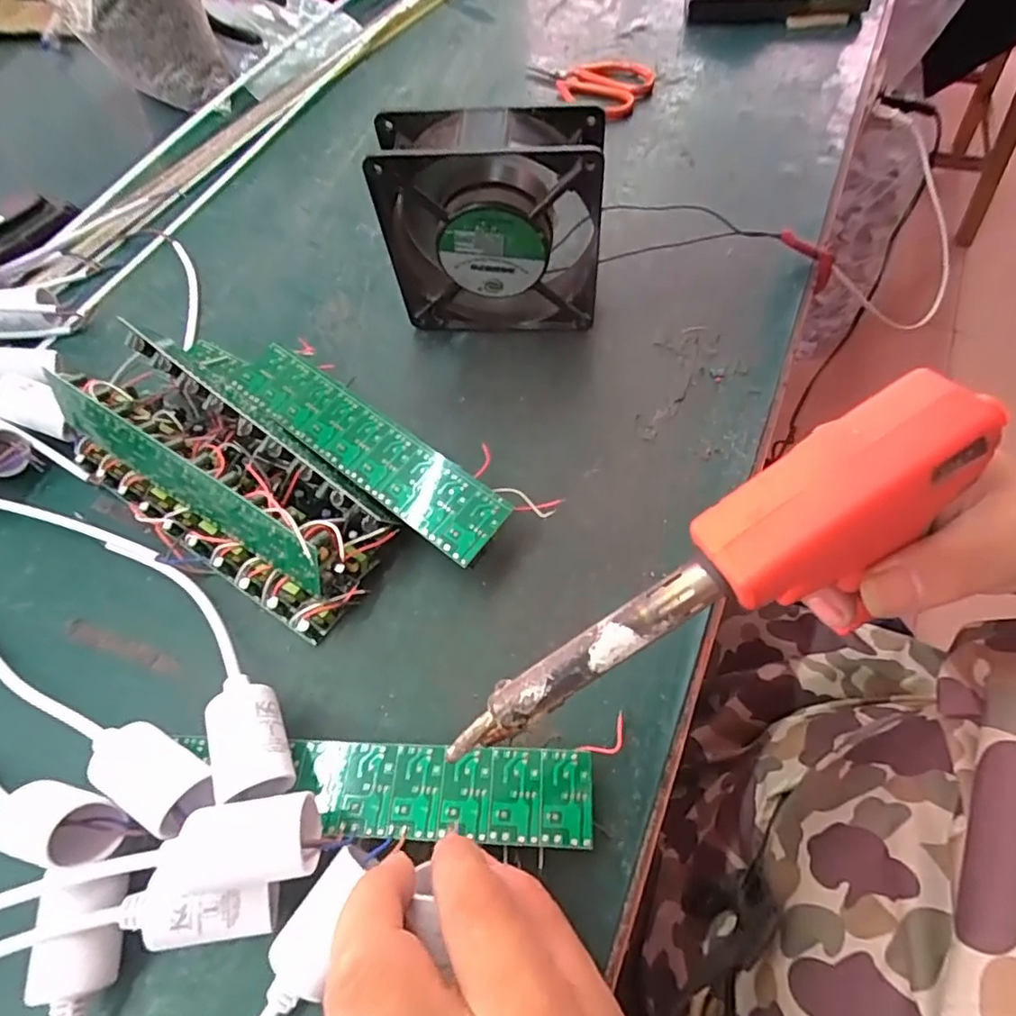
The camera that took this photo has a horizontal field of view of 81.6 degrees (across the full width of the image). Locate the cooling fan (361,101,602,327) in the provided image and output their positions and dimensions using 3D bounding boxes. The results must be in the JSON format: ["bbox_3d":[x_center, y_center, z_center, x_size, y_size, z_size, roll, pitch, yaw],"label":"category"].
[{"bbox_3d":[-0.008,-0.159,0.346,0.119,0.121,0.040,5,61,7],"label":"cooling fan"}]

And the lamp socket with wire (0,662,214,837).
[{"bbox_3d":[-0.213,0.088,0.272,0.207,0.037,0.027,22,64,16],"label":"lamp socket with wire"}]

